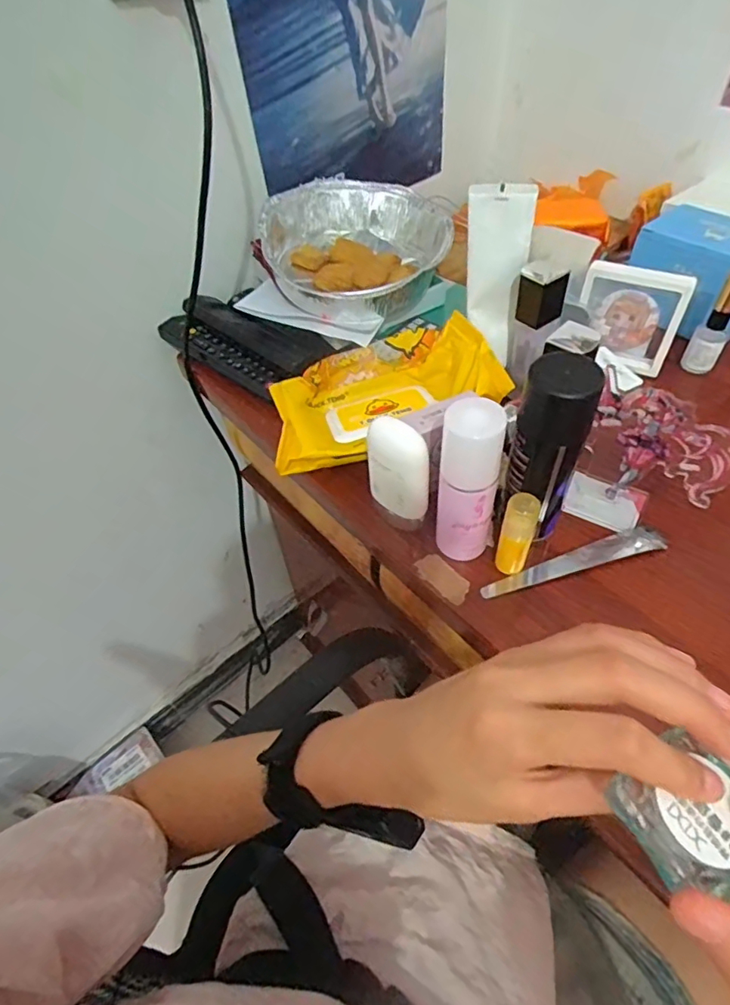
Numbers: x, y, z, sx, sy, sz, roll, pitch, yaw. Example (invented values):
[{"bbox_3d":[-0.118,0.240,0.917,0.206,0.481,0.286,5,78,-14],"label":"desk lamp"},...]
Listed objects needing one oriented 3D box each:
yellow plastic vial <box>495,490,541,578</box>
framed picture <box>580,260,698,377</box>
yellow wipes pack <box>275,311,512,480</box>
[{"bbox_3d":[0.104,0.023,0.367,0.020,0.069,0.016,19,54,19],"label":"yellow plastic vial"},{"bbox_3d":[0.245,-0.172,0.501,0.085,0.085,0.025,21,54,20],"label":"framed picture"},{"bbox_3d":[0.016,-0.099,0.475,0.199,0.046,0.122,-10,50,-5],"label":"yellow wipes pack"}]

